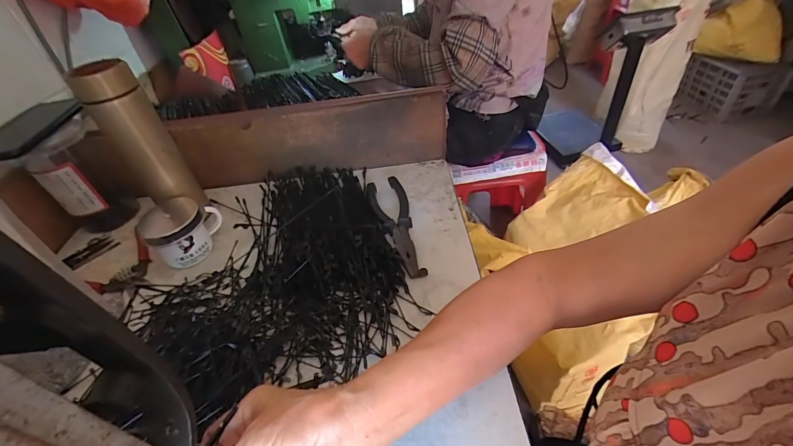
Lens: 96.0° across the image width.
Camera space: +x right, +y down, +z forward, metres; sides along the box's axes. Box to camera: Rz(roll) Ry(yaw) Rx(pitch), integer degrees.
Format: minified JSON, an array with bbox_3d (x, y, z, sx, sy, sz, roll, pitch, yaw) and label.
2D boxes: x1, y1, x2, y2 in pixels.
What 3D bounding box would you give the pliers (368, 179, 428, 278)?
[{"bbox_3d":[0.000,0.000,0.476,0.051,0.018,0.180,-13,43,-6],"label":"pliers"}]

